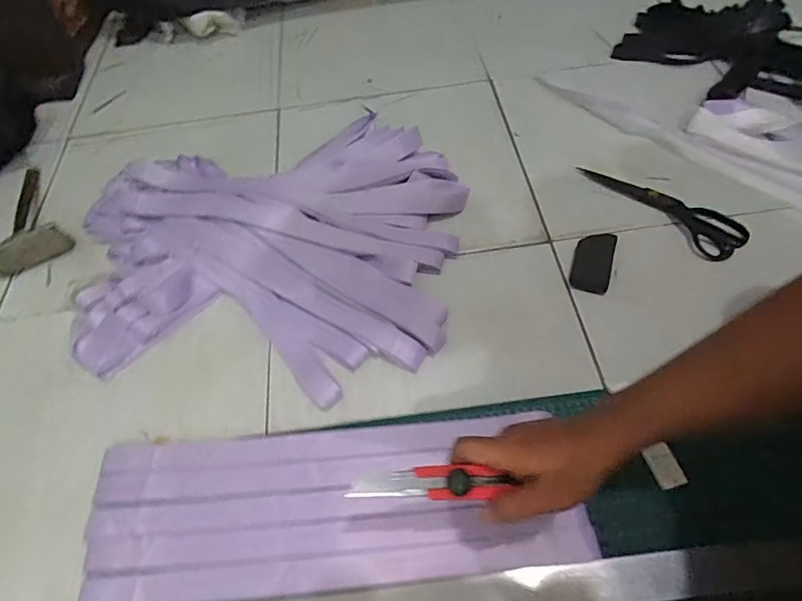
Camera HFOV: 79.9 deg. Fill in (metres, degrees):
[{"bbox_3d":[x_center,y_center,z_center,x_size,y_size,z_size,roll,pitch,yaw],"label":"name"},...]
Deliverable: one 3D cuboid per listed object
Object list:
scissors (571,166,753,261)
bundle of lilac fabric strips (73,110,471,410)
[{"bbox_3d":[0.370,-0.142,0.687,0.076,0.009,0.234,-40,64,-20],"label":"scissors"},{"bbox_3d":[-0.194,-0.105,0.673,0.536,0.067,0.449,7,58,8],"label":"bundle of lilac fabric strips"}]

